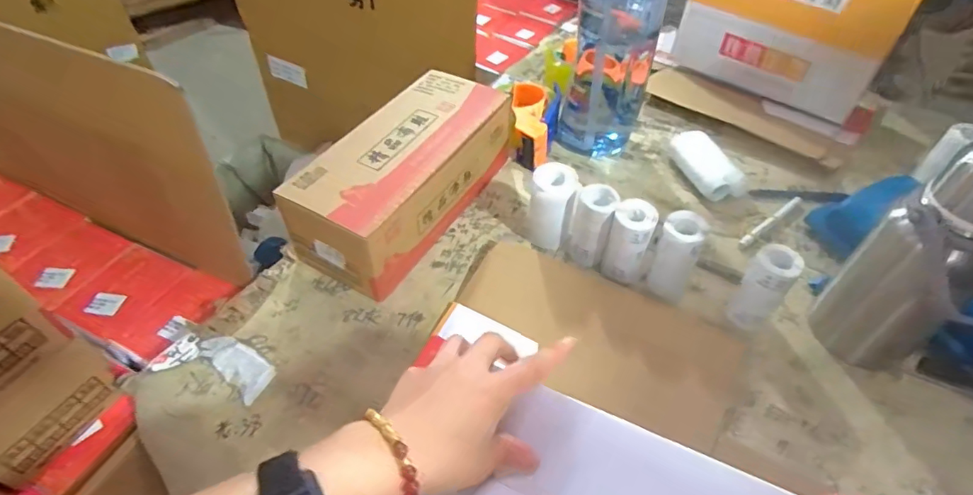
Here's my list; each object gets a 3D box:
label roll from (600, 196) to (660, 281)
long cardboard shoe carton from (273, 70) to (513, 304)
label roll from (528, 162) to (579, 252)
[{"bbox_3d":[0.155,-0.007,0.574,0.045,0.079,0.051,20,53,14],"label":"label roll"},{"bbox_3d":[-0.092,-0.093,0.634,0.133,0.103,0.309,26,54,18],"label":"long cardboard shoe carton"},{"bbox_3d":[0.074,-0.048,0.614,0.049,0.090,0.052,13,51,8],"label":"label roll"}]

